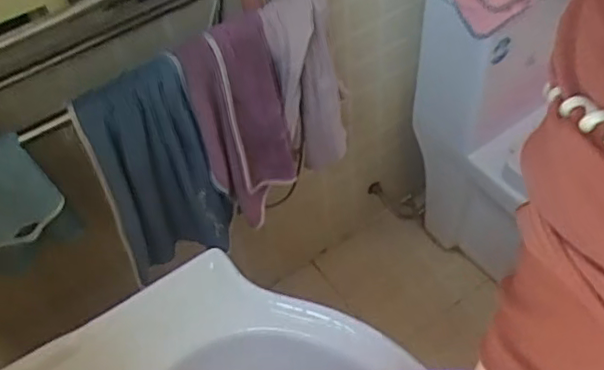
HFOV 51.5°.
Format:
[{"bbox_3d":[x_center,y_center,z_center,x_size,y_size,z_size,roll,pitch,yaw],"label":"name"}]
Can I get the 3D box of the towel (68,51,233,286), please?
[{"bbox_3d":[-0.193,-0.003,0.845,0.162,0.324,0.069,-28,57,-14],"label":"towel"}]

